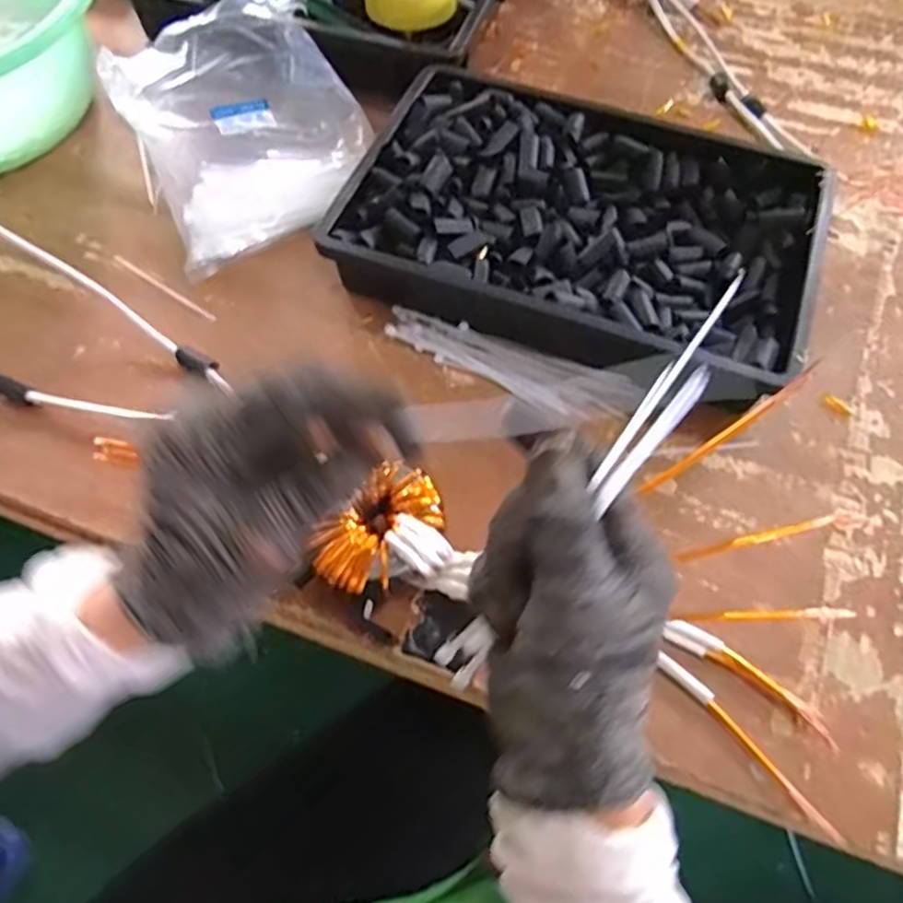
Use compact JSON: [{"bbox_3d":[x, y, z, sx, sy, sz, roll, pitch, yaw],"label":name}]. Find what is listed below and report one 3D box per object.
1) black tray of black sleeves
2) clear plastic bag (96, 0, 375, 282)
[{"bbox_3d":[0.106,-0.180,0.569,0.362,0.066,0.248,20,63,9],"label":"black tray of black sleeves"},{"bbox_3d":[-0.181,-0.292,0.615,0.199,0.078,0.223,-25,65,-14],"label":"clear plastic bag"}]

